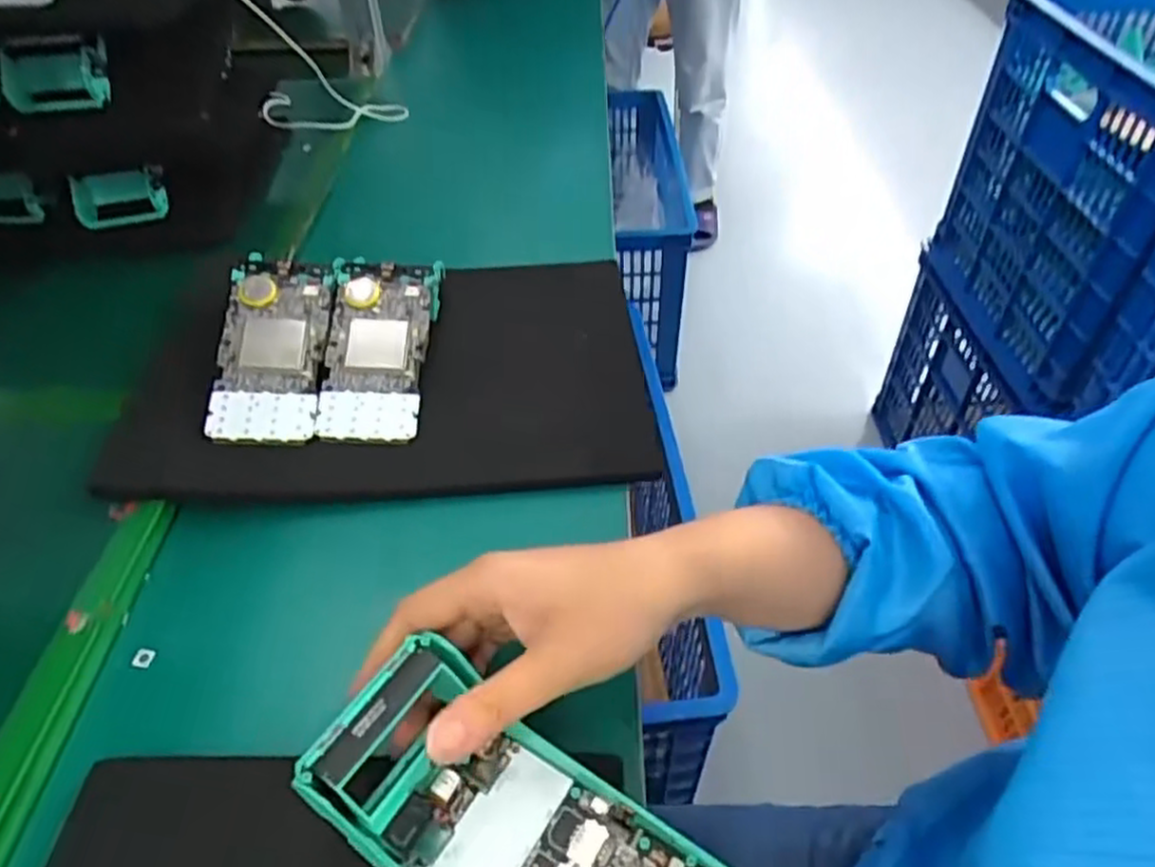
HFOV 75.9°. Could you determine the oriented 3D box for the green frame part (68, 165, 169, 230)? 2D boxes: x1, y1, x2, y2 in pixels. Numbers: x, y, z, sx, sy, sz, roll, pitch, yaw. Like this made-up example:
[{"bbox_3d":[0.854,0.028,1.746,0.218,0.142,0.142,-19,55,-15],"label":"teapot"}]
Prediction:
[{"bbox_3d":[-0.385,-0.197,0.627,0.077,0.044,0.025,-5,-1,6],"label":"green frame part"}]

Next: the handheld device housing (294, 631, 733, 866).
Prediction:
[{"bbox_3d":[-0.022,0.155,0.289,0.153,0.064,0.077,23,50,25],"label":"handheld device housing"}]

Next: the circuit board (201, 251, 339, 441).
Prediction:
[{"bbox_3d":[-0.207,-0.060,0.502,0.067,0.008,0.141,4,63,-10],"label":"circuit board"}]

